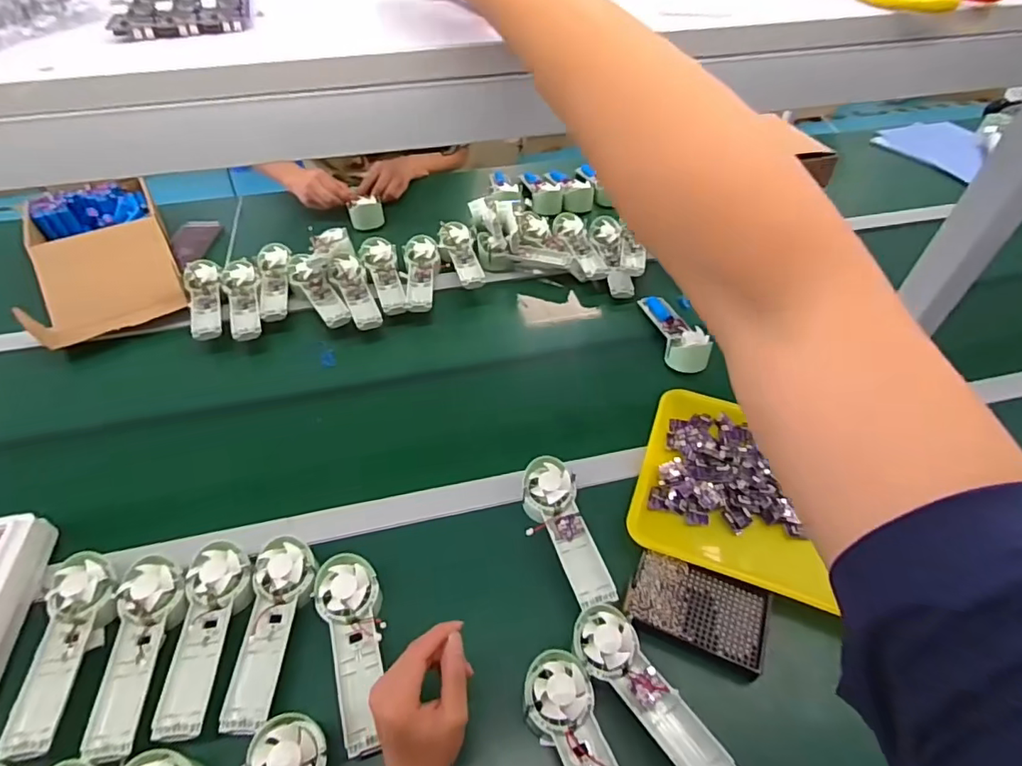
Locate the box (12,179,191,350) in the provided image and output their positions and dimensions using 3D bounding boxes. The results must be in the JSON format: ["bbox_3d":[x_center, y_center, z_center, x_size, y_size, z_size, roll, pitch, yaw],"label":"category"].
[{"bbox_3d":[-0.719,-0.226,0.943,0.214,0.097,0.408,-24,52,-20],"label":"box"}]

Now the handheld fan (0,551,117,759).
[{"bbox_3d":[-0.438,0.258,0.518,0.060,0.034,0.176,-4,48,-4],"label":"handheld fan"}]

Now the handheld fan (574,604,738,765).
[{"bbox_3d":[0.127,0.290,0.494,0.058,0.032,0.177,-27,53,-23],"label":"handheld fan"}]

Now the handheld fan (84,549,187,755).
[{"bbox_3d":[-0.359,0.254,0.513,0.068,0.032,0.172,-12,49,-10],"label":"handheld fan"}]

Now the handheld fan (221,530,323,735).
[{"bbox_3d":[-0.235,0.242,0.532,0.066,0.036,0.173,-3,48,-3],"label":"handheld fan"}]

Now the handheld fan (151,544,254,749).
[{"bbox_3d":[-0.299,0.244,0.526,0.064,0.027,0.176,-7,48,-7],"label":"handheld fan"}]

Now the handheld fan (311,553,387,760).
[{"bbox_3d":[-0.156,0.259,0.524,0.064,0.028,0.179,-10,61,-9],"label":"handheld fan"}]

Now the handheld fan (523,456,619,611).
[{"bbox_3d":[0.059,0.164,0.603,0.064,0.031,0.175,-12,49,-11],"label":"handheld fan"}]

